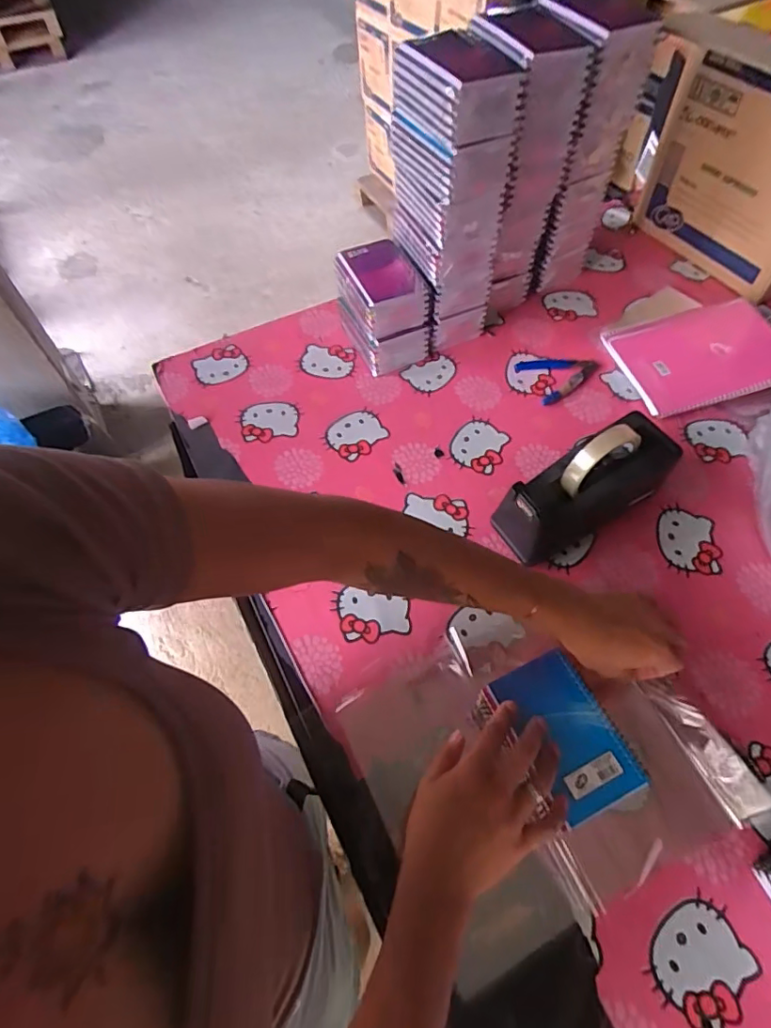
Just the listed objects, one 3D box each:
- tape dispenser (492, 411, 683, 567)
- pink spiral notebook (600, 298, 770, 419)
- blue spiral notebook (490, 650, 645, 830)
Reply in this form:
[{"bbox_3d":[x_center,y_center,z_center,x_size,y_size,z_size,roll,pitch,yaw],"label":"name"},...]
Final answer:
[{"bbox_3d":[0.234,-0.033,0.622,0.208,0.126,0.079,-25,61,-14],"label":"tape dispenser"},{"bbox_3d":[0.453,-0.235,0.784,0.222,0.019,0.169,-18,61,-1],"label":"pink spiral notebook"},{"bbox_3d":[0.167,0.198,0.489,0.086,0.015,0.132,-19,60,-10],"label":"blue spiral notebook"}]

